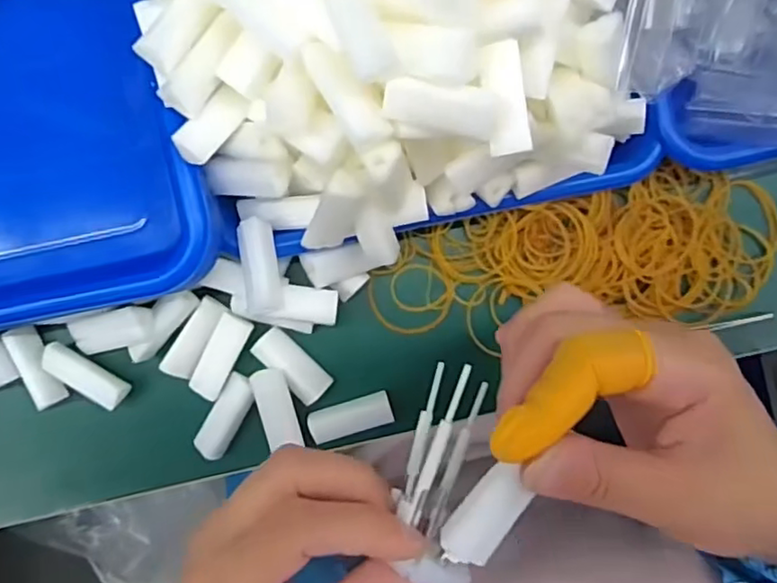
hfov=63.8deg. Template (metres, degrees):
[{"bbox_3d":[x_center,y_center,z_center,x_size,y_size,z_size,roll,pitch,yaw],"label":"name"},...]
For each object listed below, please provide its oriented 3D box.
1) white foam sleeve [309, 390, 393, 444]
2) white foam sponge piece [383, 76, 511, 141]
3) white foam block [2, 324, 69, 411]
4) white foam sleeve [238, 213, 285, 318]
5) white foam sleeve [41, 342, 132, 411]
[{"bbox_3d":[-0.021,0.070,0.348,0.045,0.015,0.018,-14,90,-1],"label":"white foam sleeve"},{"bbox_3d":[0.024,-0.075,0.253,0.050,0.014,0.017,11,90,-1],"label":"white foam sponge piece"},{"bbox_3d":[-0.193,0.041,0.341,0.015,0.009,0.046,-24,90,0],"label":"white foam block"},{"bbox_3d":[-0.063,-0.013,0.309,0.016,0.016,0.047,-8,90,-1],"label":"white foam sleeve"},{"bbox_3d":[-0.163,0.045,0.336,0.047,0.009,0.016,31,90,-1],"label":"white foam sleeve"}]

